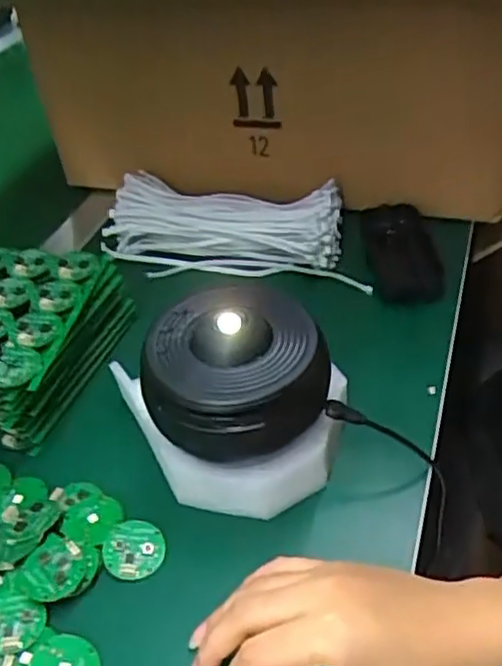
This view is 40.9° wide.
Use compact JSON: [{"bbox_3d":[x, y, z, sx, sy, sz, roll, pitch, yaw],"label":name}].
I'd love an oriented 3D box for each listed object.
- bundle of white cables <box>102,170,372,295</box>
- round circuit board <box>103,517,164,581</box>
[{"bbox_3d":[-0.019,-0.092,0.595,0.226,0.086,0.033,8,6,20],"label":"bundle of white cables"},{"bbox_3d":[-0.068,0.125,0.392,0.035,0.004,0.035,2,50,-2],"label":"round circuit board"}]

